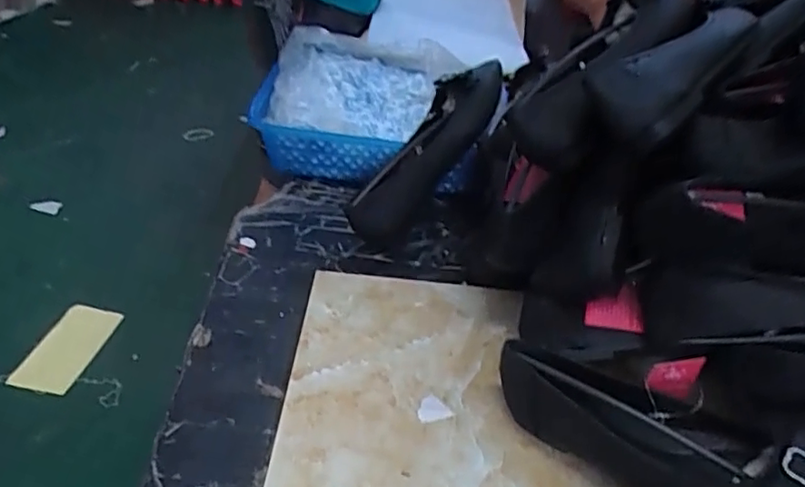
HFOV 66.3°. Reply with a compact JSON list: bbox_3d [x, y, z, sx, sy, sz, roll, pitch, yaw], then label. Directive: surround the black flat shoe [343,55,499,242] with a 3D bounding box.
[{"bbox_3d":[0.039,-0.107,0.686,0.076,0.064,0.250,26,67,26],"label":"black flat shoe"}]

